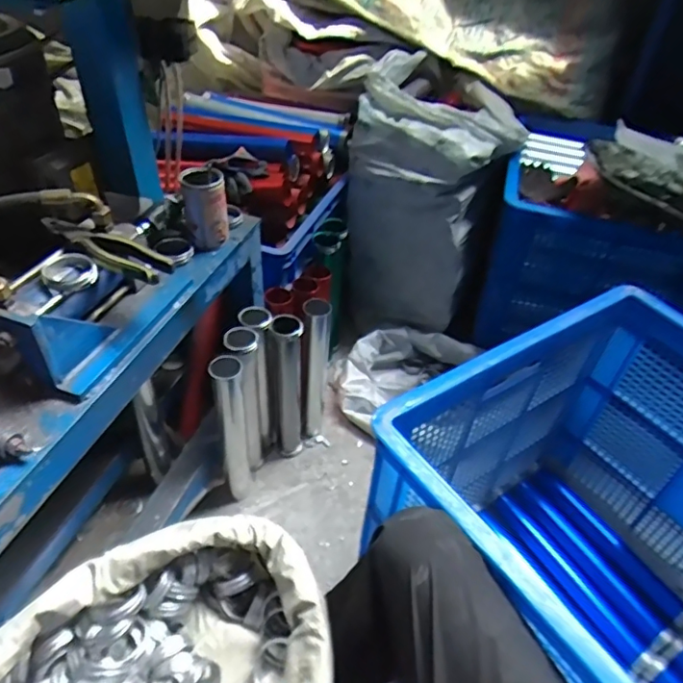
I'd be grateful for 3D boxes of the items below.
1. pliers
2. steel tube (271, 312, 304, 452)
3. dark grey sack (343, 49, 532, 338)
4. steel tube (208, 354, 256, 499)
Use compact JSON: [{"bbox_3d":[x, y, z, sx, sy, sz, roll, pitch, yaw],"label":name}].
[{"bbox_3d":[-0.304,-0.118,0.689,0.191,0.024,0.051,22,45,16],"label":"pliers"},{"bbox_3d":[-0.109,0.098,1.097,0.068,0.357,0.051,2,43,-4],"label":"steel tube"},{"bbox_3d":[0.199,-0.344,1.384,0.354,0.542,0.375,13,43,7],"label":"dark grey sack"},{"bbox_3d":[-0.198,0.167,1.007,0.061,0.344,0.062,-8,45,-15],"label":"steel tube"}]

